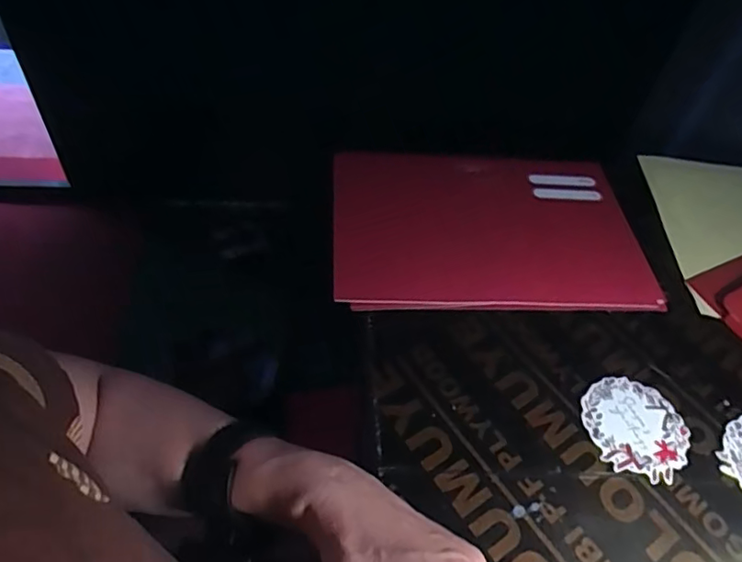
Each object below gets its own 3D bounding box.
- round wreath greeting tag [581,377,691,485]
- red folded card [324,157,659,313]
[{"bbox_3d":[0.187,0.102,0.396,0.072,0.004,0.072,3,48,-4],"label":"round wreath greeting tag"},{"bbox_3d":[0.101,-0.049,0.498,0.266,0.033,0.175,1,49,-6],"label":"red folded card"}]

